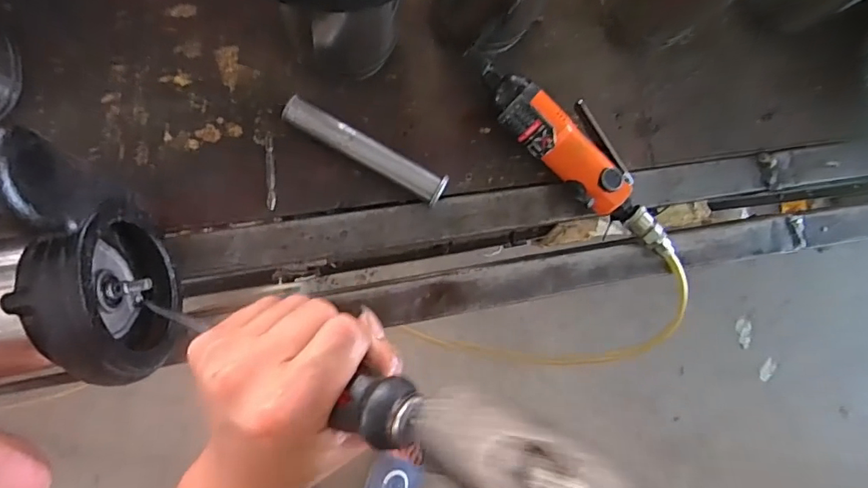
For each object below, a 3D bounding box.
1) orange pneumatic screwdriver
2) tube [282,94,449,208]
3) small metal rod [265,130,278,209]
[{"bbox_3d":[0.126,-0.073,0.415,0.062,0.042,0.212,-44,93,-8],"label":"orange pneumatic screwdriver"},{"bbox_3d":[-0.055,-0.075,0.397,0.138,0.028,0.022,30,83,-5],"label":"tube"},{"bbox_3d":[-0.131,-0.058,0.391,0.007,0.004,0.062,-2,87,-8],"label":"small metal rod"}]

